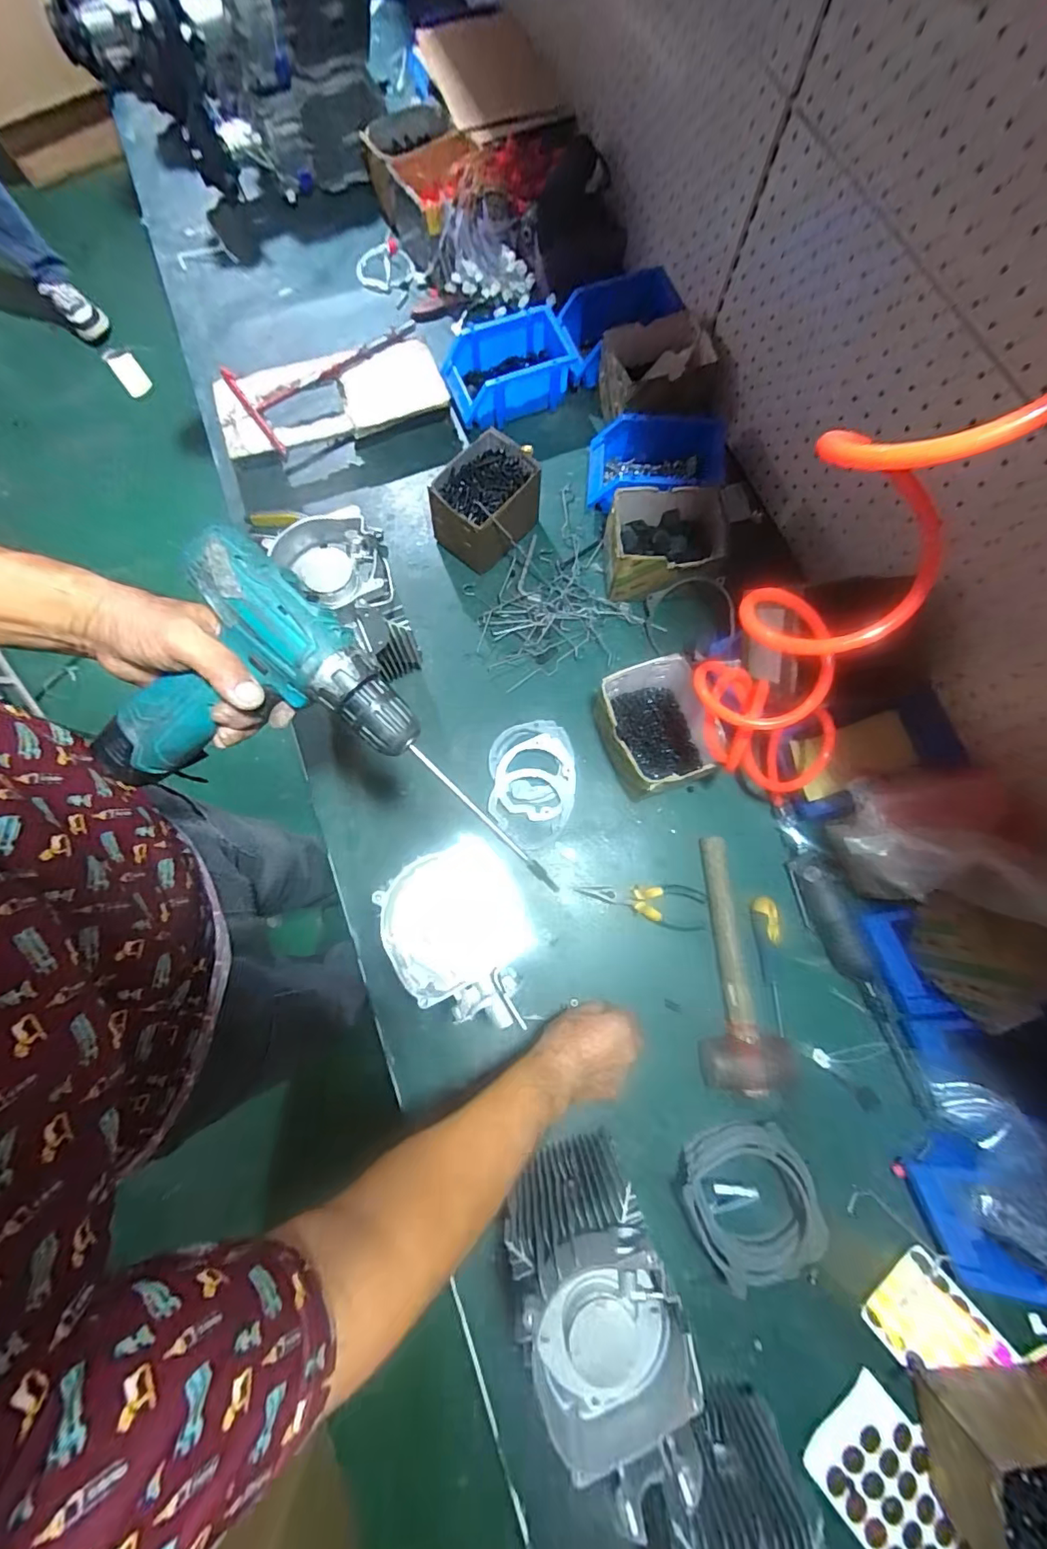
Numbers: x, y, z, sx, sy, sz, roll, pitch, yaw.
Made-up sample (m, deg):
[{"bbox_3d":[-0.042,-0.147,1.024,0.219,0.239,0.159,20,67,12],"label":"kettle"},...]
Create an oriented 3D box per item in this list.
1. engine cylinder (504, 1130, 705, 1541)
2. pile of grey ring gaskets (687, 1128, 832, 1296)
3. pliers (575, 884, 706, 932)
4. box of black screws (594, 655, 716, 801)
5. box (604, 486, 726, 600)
[{"bbox_3d":[0.061,0.445,0.464,0.117,0.210,0.136,-20,77,-6],"label":"engine cylinder"},{"bbox_3d":[0.231,0.437,0.534,0.128,0.052,0.125,-18,77,-5],"label":"pile of grey ring gaskets"},{"bbox_3d":[0.145,0.152,0.632,0.153,0.018,0.052,13,76,2],"label":"pliers"},{"bbox_3d":[0.165,-0.054,0.644,0.128,0.089,0.149,-11,76,-4],"label":"box of black screws"},{"bbox_3d":[0.190,-0.312,0.709,0.145,0.091,0.118,4,76,0],"label":"box"}]

